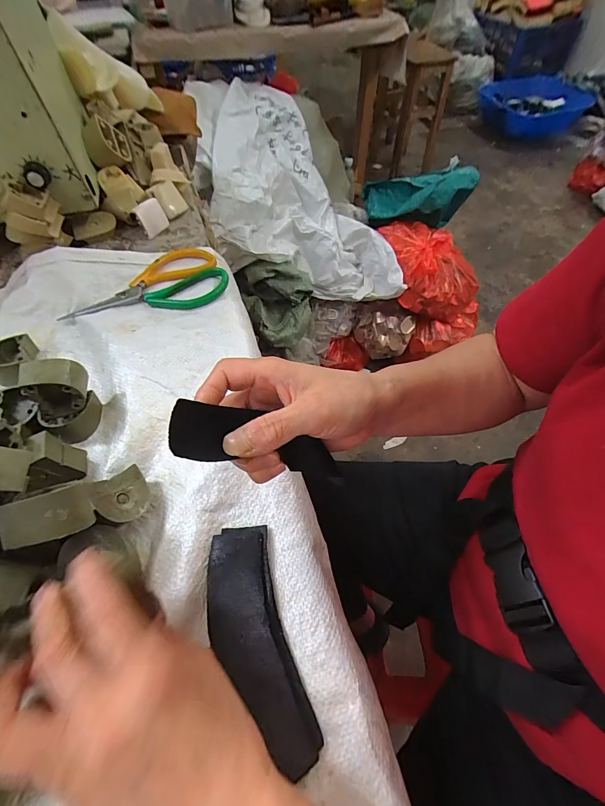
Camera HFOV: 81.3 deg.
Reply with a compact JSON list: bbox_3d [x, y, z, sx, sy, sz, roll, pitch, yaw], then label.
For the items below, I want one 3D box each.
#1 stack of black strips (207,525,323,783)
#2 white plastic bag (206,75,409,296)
[{"bbox_3d":[-0.034,0.159,0.242,0.050,0.014,0.142,-16,59,-10],"label":"stack of black strips"},{"bbox_3d":[0.010,-0.576,1.011,0.491,0.337,0.522,-6,57,-4],"label":"white plastic bag"}]

